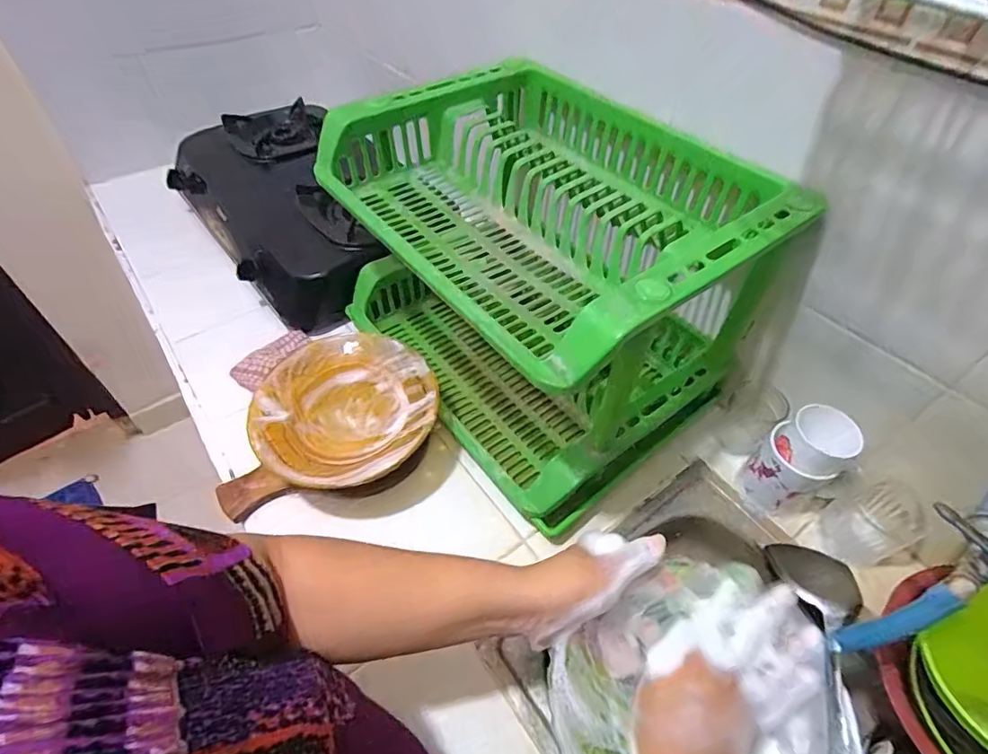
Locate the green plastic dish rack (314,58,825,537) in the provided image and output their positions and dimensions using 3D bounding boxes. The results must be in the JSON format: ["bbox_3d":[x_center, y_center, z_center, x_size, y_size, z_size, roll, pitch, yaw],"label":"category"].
[{"bbox_3d":[0.051,-0.133,0.683,0.376,0.337,0.485,-30,57,-25],"label":"green plastic dish rack"}]

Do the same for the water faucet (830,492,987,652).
[{"bbox_3d":[0.401,0.130,0.427,0.274,0.098,0.056,-37,59,-11],"label":"water faucet"}]

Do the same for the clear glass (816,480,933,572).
[{"bbox_3d":[0.454,0.177,0.612,0.095,0.083,0.079,-19,53,-18],"label":"clear glass"}]

